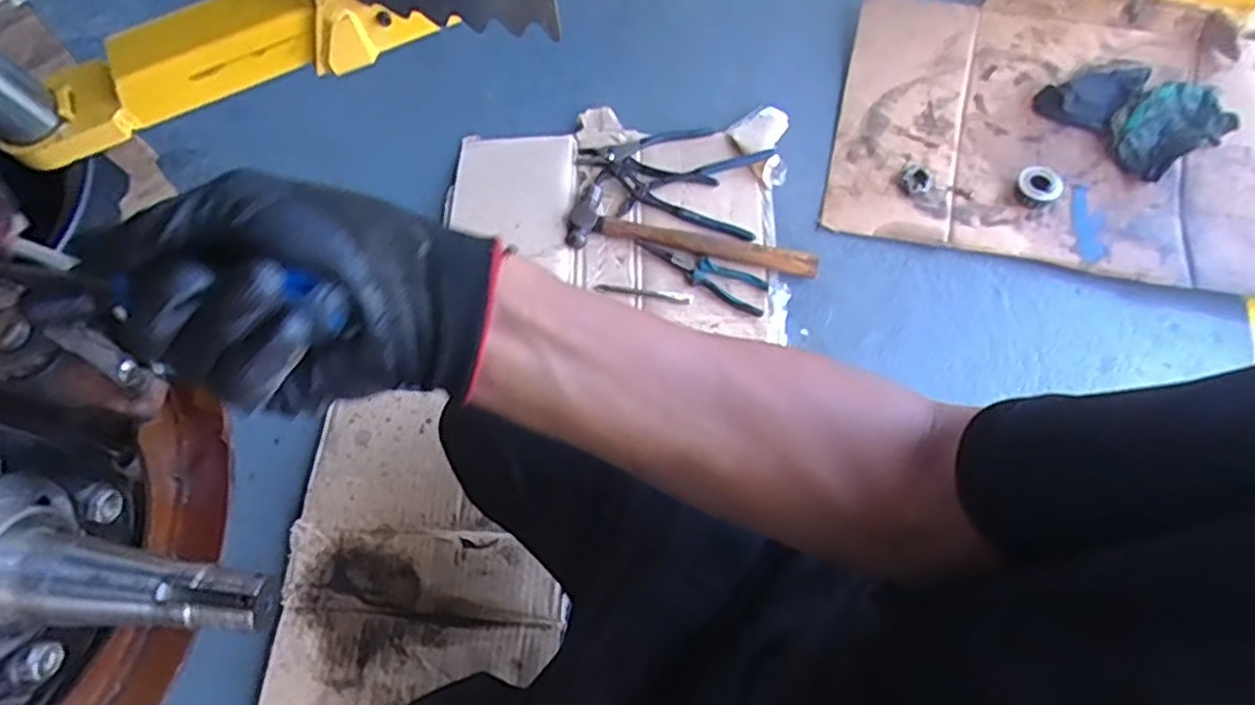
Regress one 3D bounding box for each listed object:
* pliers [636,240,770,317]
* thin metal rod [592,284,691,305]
[{"bbox_3d":[0.101,-0.106,0.962,0.181,0.024,0.046,22,72,10],"label":"pliers"},{"bbox_3d":[0.019,-0.081,0.965,0.129,0.013,0.013,7,70,4],"label":"thin metal rod"}]

